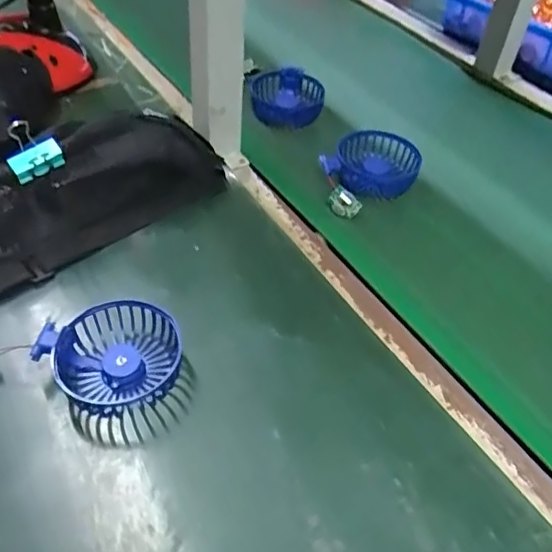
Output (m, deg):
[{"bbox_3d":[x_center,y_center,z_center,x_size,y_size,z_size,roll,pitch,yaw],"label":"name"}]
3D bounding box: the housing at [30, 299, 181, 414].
[{"bbox_3d":[-0.119,0.058,0.408,0.096,0.031,0.075,-13,50,-15],"label":"housing"}]

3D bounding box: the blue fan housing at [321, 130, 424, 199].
[{"bbox_3d":[0.107,-0.117,0.606,0.087,0.033,0.098,27,51,19],"label":"blue fan housing"}]

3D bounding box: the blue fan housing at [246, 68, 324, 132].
[{"bbox_3d":[0.017,-0.215,0.684,0.090,0.036,0.090,2,48,-2],"label":"blue fan housing"}]

